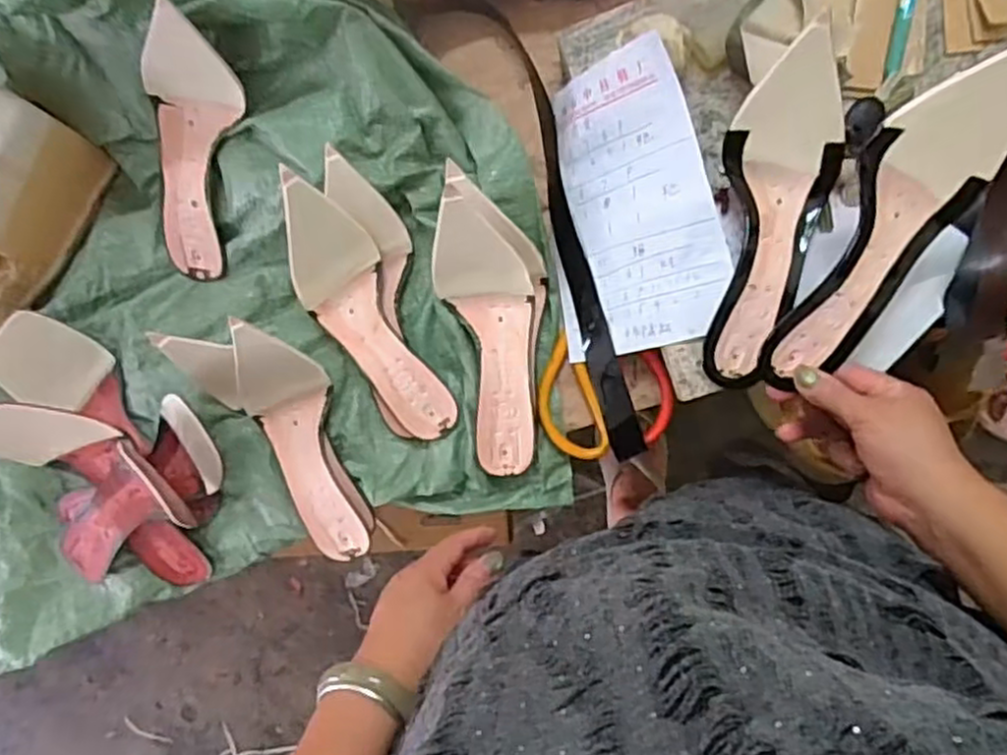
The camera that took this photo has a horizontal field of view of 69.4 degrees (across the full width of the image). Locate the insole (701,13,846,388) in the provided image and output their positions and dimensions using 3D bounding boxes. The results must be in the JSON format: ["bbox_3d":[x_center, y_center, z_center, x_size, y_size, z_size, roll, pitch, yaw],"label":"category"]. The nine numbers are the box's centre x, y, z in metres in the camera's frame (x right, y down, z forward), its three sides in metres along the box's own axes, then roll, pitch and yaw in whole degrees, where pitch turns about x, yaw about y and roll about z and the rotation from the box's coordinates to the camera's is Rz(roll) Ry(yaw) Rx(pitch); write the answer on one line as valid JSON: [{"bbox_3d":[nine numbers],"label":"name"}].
[{"bbox_3d":[0.184,-0.104,0.497,0.072,0.073,0.236,8,108,7],"label":"insole"}]

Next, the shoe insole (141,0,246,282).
[{"bbox_3d":[-0.251,-0.183,0.566,0.076,0.061,0.235,25,132,5],"label":"shoe insole"}]

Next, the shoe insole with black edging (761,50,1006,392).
[{"bbox_3d":[0.248,-0.093,0.462,0.070,0.059,0.234,27,121,5],"label":"shoe insole with black edging"}]

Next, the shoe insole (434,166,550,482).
[{"bbox_3d":[-0.006,-0.038,0.567,0.078,0.066,0.236,-7,107,8],"label":"shoe insole"}]

